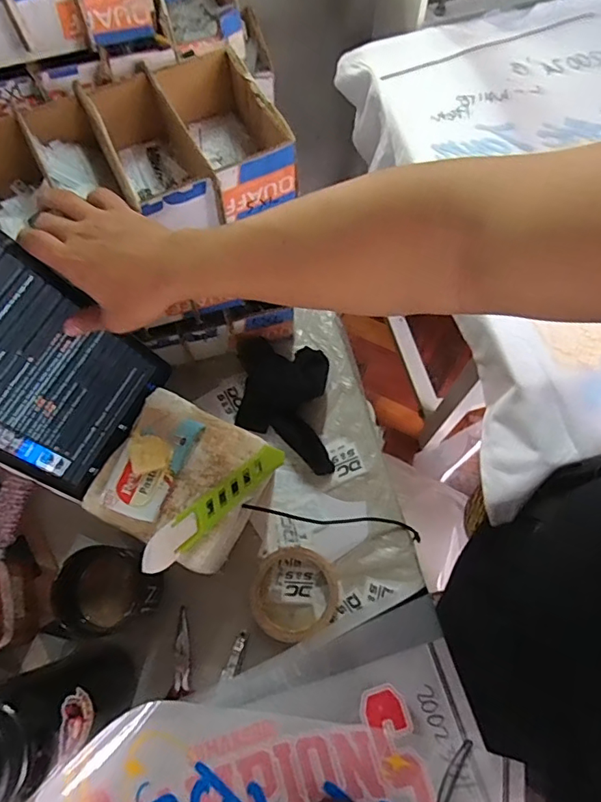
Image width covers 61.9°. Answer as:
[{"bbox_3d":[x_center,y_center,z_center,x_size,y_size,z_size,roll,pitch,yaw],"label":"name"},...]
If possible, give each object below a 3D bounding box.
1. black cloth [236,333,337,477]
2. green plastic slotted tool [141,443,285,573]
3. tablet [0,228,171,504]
[{"bbox_3d":[-0.018,0.000,0.595,0.111,0.050,0.151,3,69,2],"label":"black cloth"},{"bbox_3d":[-0.080,0.096,0.463,0.155,0.019,0.027,-41,74,-13],"label":"green plastic slotted tool"},{"bbox_3d":[-0.246,-0.033,0.434,0.008,0.239,0.161,12,67,46],"label":"tablet"}]

